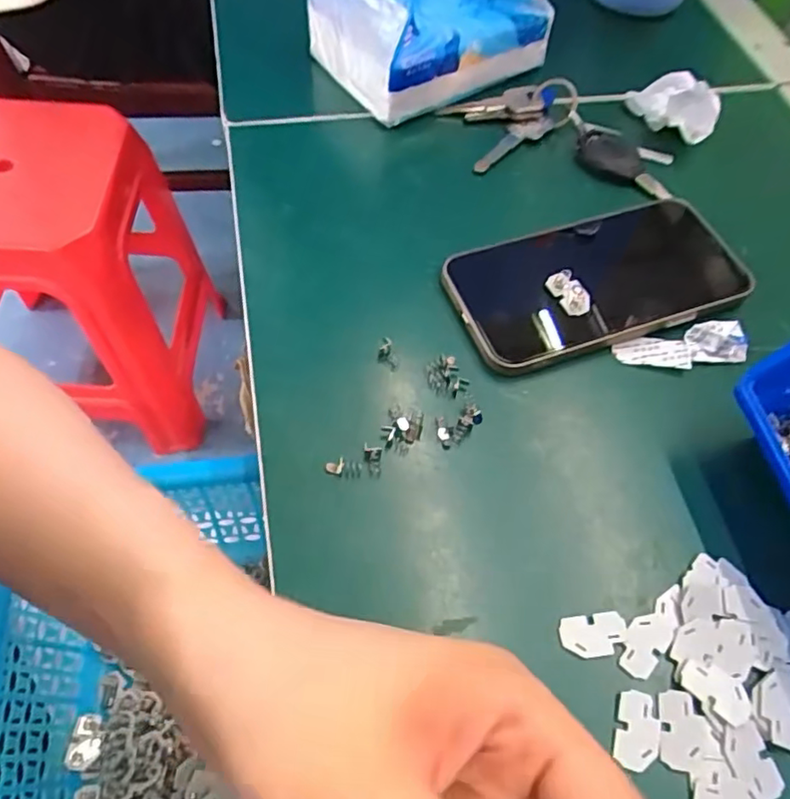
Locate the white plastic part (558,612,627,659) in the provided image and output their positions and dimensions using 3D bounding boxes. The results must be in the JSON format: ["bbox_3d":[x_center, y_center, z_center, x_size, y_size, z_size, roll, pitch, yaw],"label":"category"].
[{"bbox_3d":[0.079,0.093,0.247,0.026,0.004,0.015,-3,59,-5],"label":"white plastic part"}]

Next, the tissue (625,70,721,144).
[{"bbox_3d":[0.177,-0.189,0.395,0.023,0.033,0.058,-27,62,-18],"label":"tissue"}]

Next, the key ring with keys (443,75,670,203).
[{"bbox_3d":[0.101,-0.167,0.394,0.138,0.022,0.072,6,58,1],"label":"key ring with keys"}]

